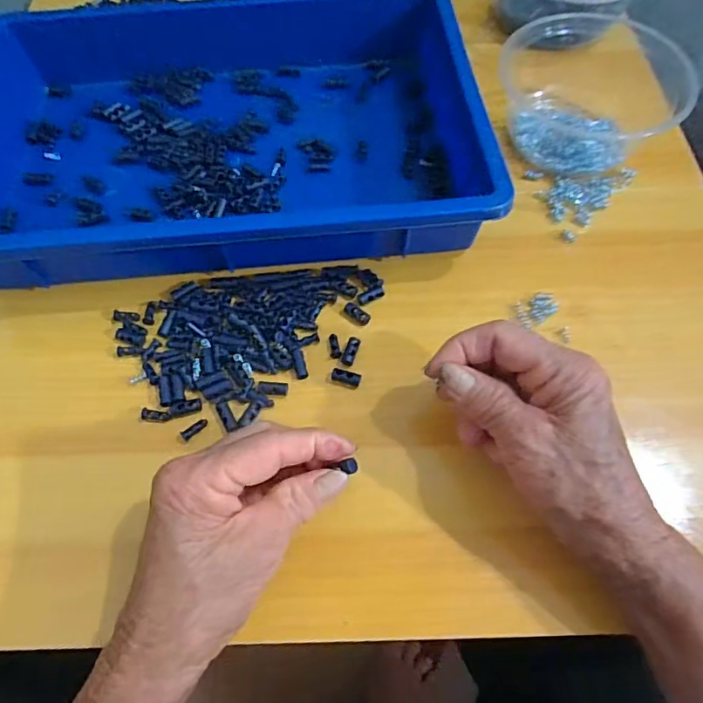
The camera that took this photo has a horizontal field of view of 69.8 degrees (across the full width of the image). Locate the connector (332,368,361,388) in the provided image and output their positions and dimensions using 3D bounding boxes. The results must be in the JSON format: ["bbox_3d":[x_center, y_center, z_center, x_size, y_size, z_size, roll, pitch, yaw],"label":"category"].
[{"bbox_3d":[-0.003,0.017,0.317,0.018,0.007,0.008,13,66,5],"label":"connector"}]

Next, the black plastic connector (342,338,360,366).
[{"bbox_3d":[0.000,0.000,0.325,0.007,0.006,0.020,18,66,7],"label":"black plastic connector"}]

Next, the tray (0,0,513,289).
[{"bbox_3d":[-0.098,-0.178,0.377,0.366,0.056,0.261,-5,65,-3],"label":"tray"}]

